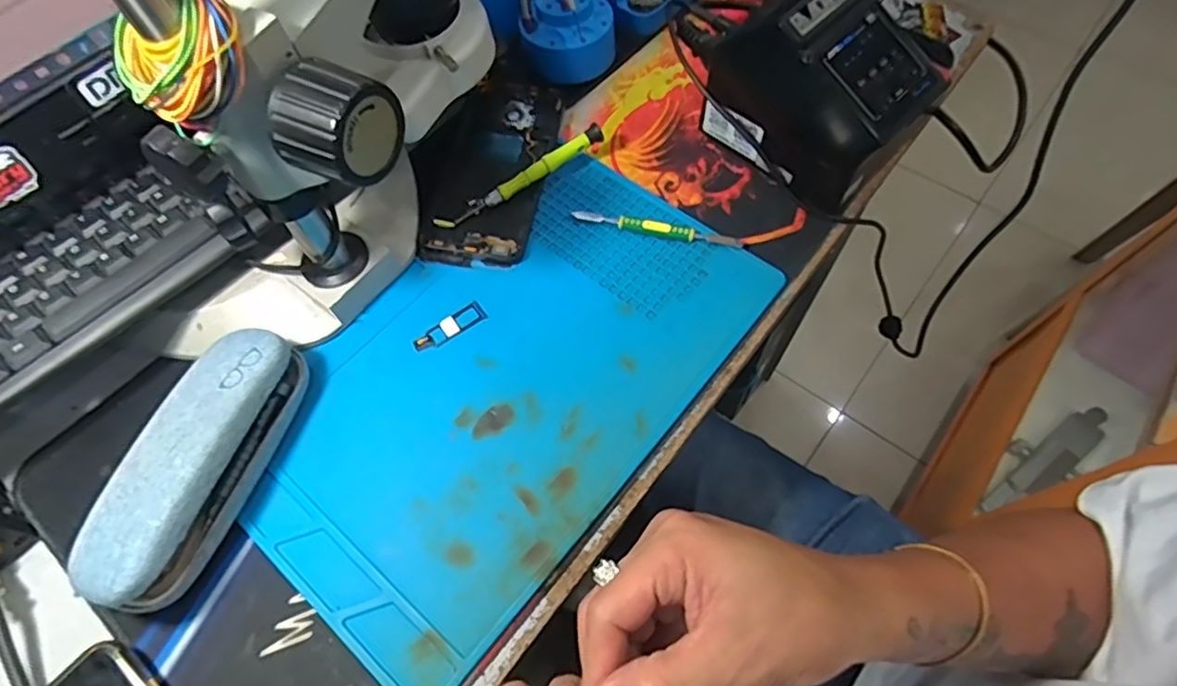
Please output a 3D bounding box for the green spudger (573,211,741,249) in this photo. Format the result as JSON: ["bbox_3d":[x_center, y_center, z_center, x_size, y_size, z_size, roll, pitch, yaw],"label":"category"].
[{"bbox_3d":[0.048,-0.082,0.440,0.121,0.008,0.010,14,65,8],"label":"green spudger"}]

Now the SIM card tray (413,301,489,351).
[{"bbox_3d":[-0.093,-0.011,0.411,0.051,0.004,0.016,-33,68,-13],"label":"SIM card tray"}]

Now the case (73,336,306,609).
[{"bbox_3d":[-0.222,0.065,0.351,0.062,0.052,0.154,16,66,9],"label":"case"}]

